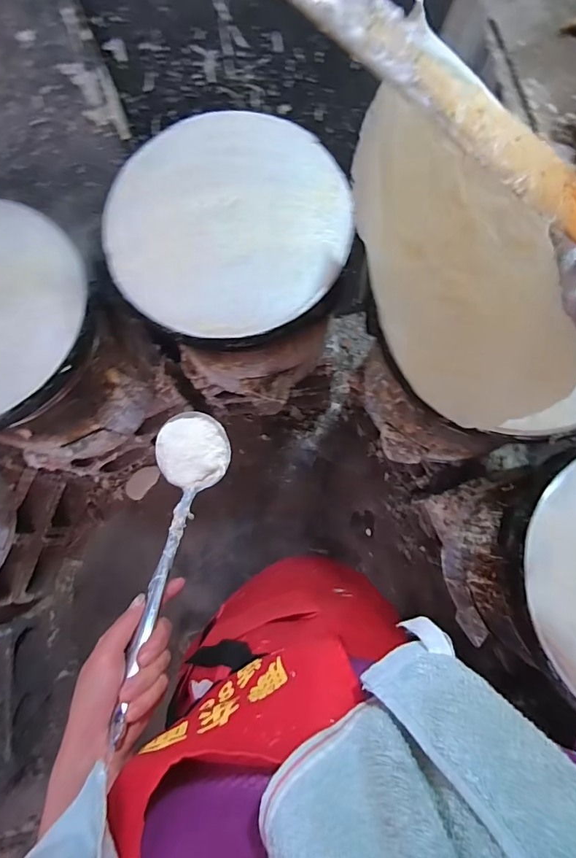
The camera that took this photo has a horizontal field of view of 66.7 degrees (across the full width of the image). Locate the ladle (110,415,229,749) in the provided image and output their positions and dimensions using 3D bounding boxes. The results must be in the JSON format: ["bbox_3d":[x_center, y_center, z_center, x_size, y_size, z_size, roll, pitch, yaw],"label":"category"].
[{"bbox_3d":[-0.135,0.130,0.483,0.089,0.046,0.335,6,55,2],"label":"ladle"}]

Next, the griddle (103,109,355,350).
[{"bbox_3d":[-0.098,-0.325,0.690,0.368,0.047,0.387,0,78,1],"label":"griddle"}]

